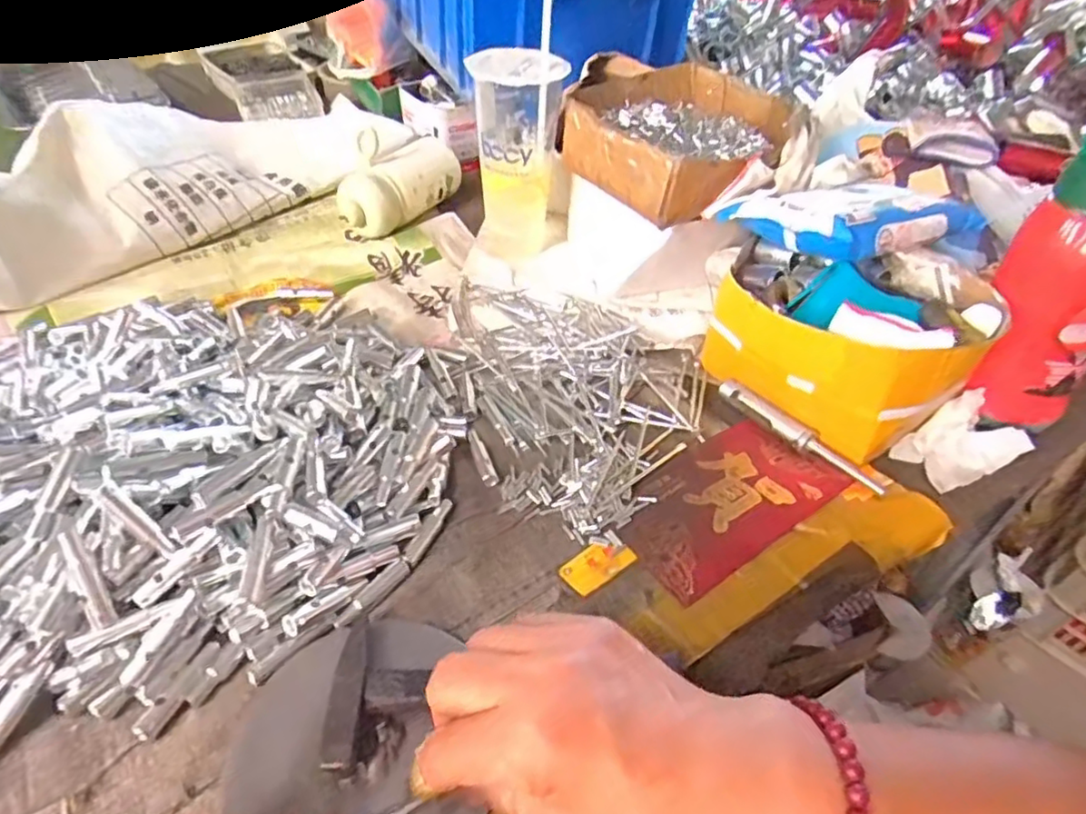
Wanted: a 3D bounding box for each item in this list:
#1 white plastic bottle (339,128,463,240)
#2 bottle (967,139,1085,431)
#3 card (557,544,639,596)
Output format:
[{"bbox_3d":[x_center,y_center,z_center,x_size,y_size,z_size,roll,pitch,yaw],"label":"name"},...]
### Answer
[{"bbox_3d":[-0.154,-0.243,0.663,0.064,0.070,0.147,21,47,20],"label":"white plastic bottle"},{"bbox_3d":[0.349,-0.078,0.409,0.070,0.201,0.064,12,25,5],"label":"bottle"},{"bbox_3d":[0.034,0.095,0.379,0.044,0.004,0.025,-27,52,-26],"label":"card"}]

